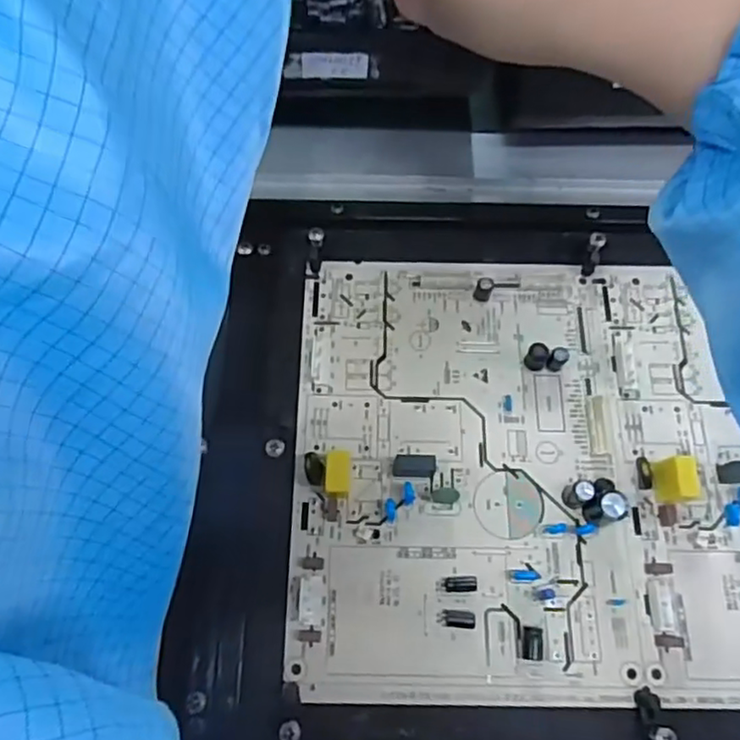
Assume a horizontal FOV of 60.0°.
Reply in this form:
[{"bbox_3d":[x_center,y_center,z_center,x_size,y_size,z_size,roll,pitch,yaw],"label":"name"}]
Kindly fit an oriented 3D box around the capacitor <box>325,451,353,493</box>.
[{"bbox_3d":[-0.014,0.045,0.282,0.011,0.016,0.020,3,68,0],"label":"capacitor"}]

